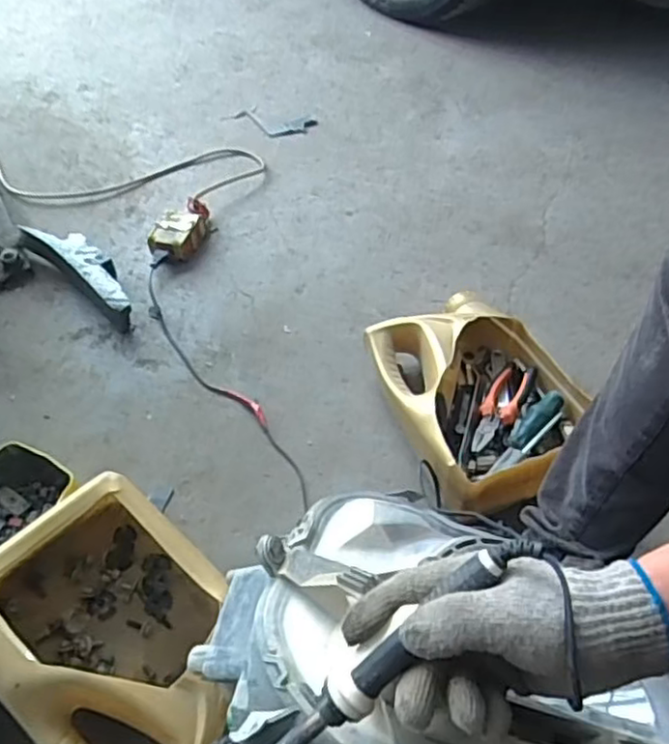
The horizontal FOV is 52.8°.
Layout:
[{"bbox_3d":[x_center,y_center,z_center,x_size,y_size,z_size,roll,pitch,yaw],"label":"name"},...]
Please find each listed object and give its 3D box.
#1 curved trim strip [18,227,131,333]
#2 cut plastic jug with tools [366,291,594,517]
[{"bbox_3d":[-0.399,-0.167,1.063,0.285,0.056,0.069,34,59,26],"label":"curved trim strip"},{"bbox_3d":[0.180,0.030,0.854,0.224,0.093,0.284,-18,52,-12],"label":"cut plastic jug with tools"}]

